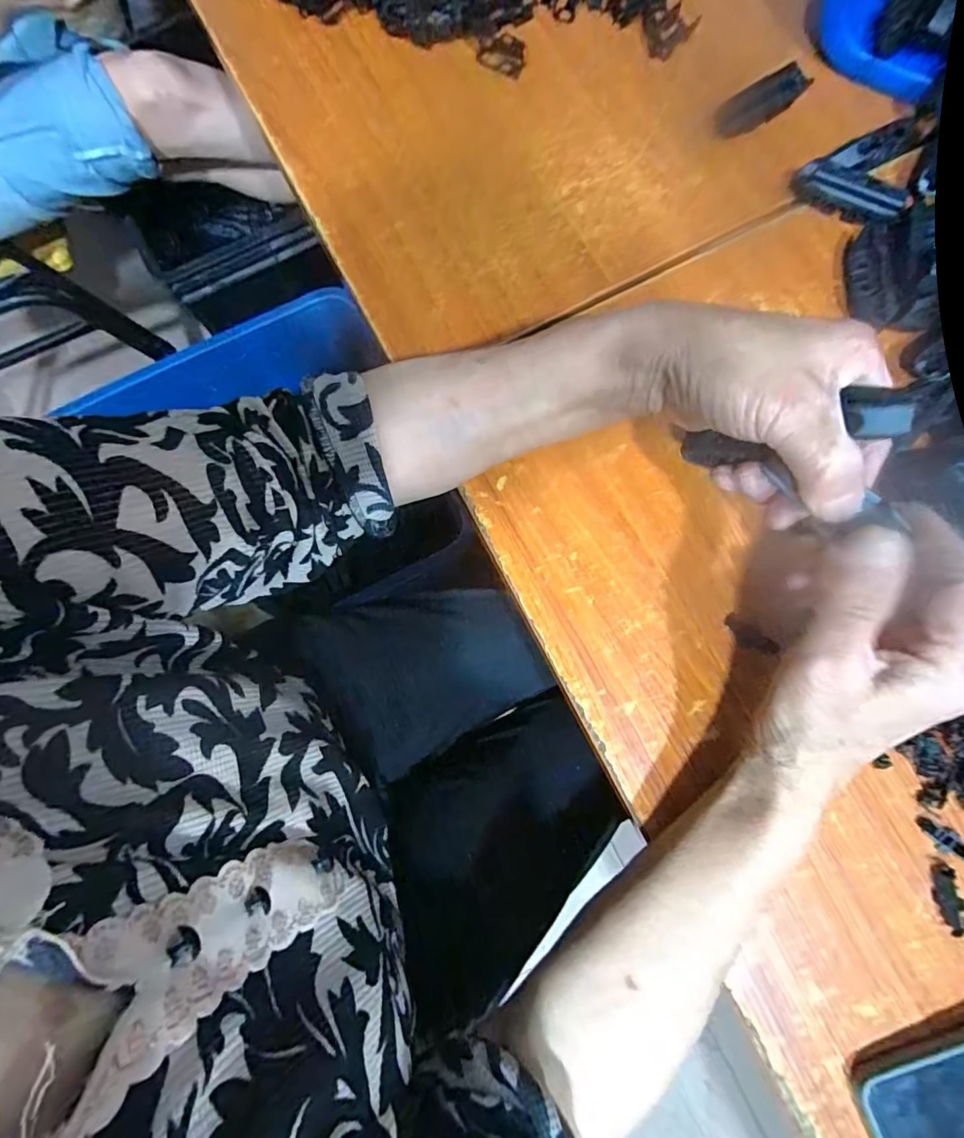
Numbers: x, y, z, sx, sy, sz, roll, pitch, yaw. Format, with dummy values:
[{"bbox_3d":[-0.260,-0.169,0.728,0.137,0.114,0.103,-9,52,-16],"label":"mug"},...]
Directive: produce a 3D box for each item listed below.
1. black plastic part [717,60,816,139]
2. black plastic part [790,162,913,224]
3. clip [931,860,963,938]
[{"bbox_3d":[0.200,-0.337,0.372,0.066,0.011,0.027,-27,80,9],"label":"black plastic part"},{"bbox_3d":[0.253,-0.258,0.355,0.074,0.018,0.022,29,80,5],"label":"black plastic part"},{"bbox_3d":[0.257,0.181,0.282,0.011,0.011,0.035,0,79,0],"label":"clip"}]

